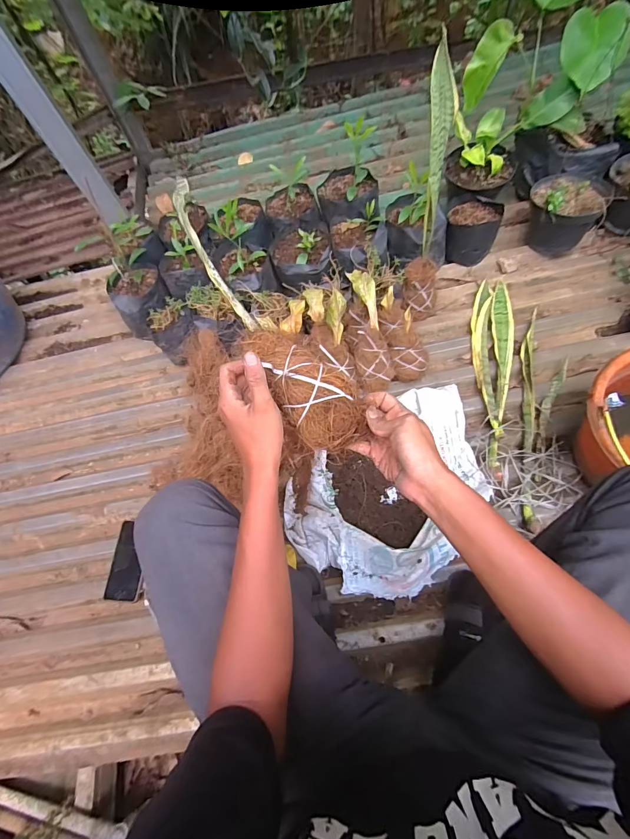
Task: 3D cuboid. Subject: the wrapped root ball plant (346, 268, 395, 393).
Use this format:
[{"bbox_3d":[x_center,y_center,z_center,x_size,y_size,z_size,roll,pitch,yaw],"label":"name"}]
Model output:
[{"bbox_3d":[0.124,-0.204,0.846,0.081,0.109,0.282,-9,99,-3],"label":"wrapped root ball plant"}]

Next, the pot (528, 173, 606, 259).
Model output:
[{"bbox_3d":[0.615,-0.528,0.955,0.147,0.142,0.157,-2,67,6],"label":"pot"}]

